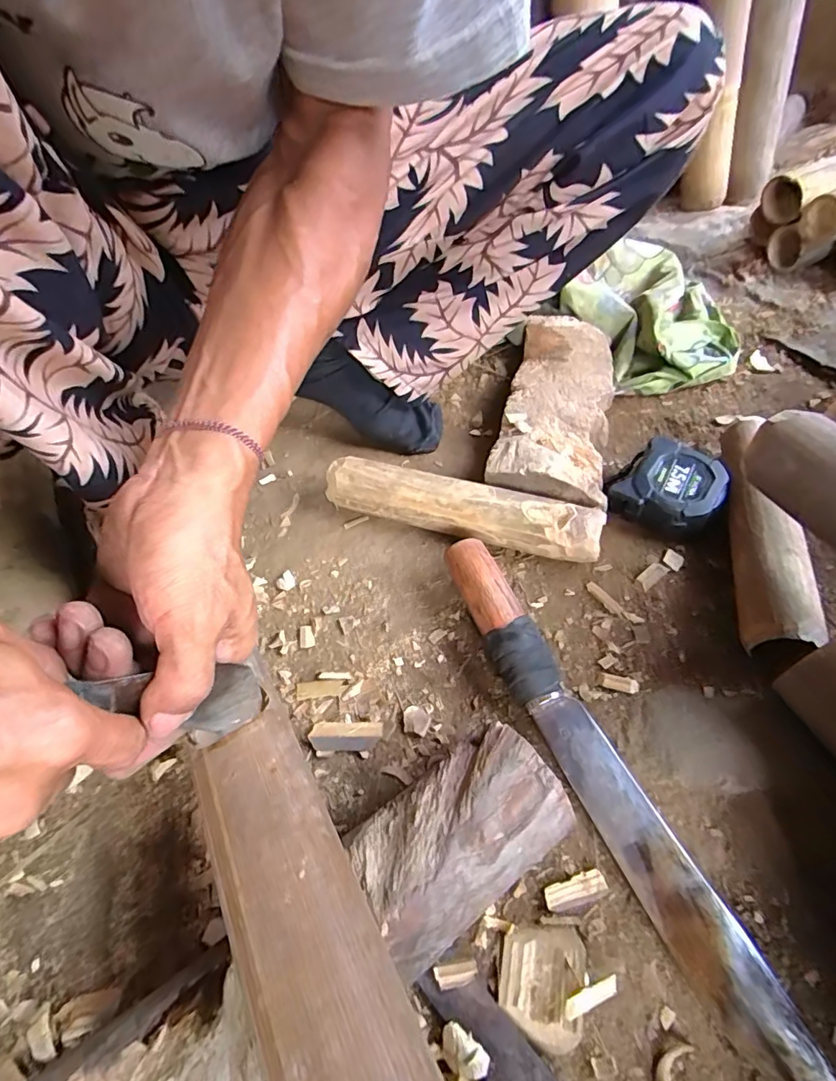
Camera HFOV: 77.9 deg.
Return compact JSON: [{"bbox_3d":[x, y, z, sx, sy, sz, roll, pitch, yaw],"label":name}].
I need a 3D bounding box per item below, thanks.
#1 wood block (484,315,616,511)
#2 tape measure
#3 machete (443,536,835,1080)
[{"bbox_3d":[0.146,-0.136,0.545,0.105,0.058,0.285,10,51,14],"label":"wood block"},{"bbox_3d":[0.225,-0.041,0.464,0.091,0.046,0.079,-39,56,-24],"label":"tape measure"},{"bbox_3d":[0.107,0.131,0.327,0.045,0.042,0.344,-23,51,-13],"label":"machete"}]

